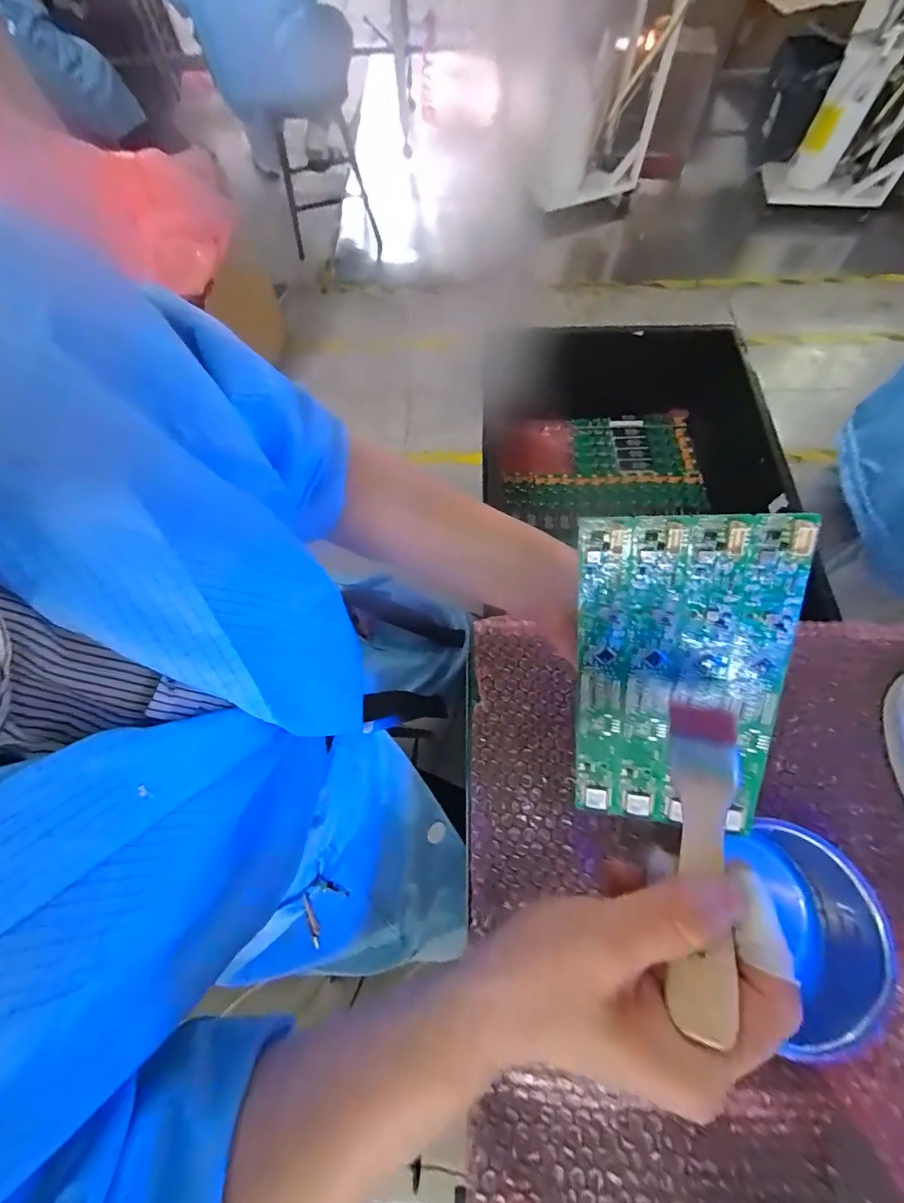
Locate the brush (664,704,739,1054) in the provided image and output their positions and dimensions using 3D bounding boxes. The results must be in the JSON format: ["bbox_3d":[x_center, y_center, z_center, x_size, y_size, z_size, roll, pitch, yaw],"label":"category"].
[{"bbox_3d":[0.108,0.099,0.200,0.031,0.013,0.141,22,41,11],"label":"brush"}]

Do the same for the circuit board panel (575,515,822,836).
[{"bbox_3d":[0.123,0.051,0.259,0.100,0.196,0.006,2,26,18],"label":"circuit board panel"}]

